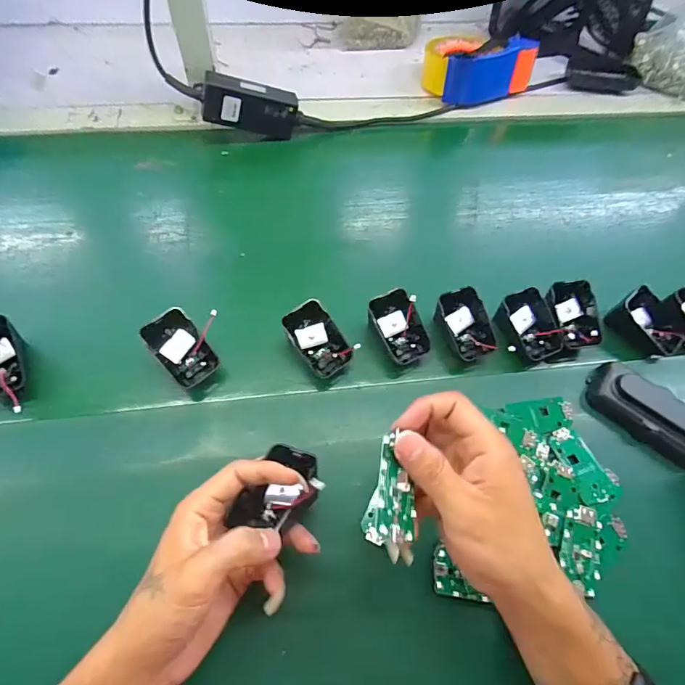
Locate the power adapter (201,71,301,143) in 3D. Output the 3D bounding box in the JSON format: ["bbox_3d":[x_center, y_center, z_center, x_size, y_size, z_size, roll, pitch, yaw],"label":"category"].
[{"bbox_3d":[-0.117,-0.298,0.544,0.114,0.054,0.029,2,58,-25],"label":"power adapter"}]

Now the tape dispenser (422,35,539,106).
[{"bbox_3d":[0.197,-0.409,0.630,0.139,0.067,0.093,-15,61,-10],"label":"tape dispenser"}]

